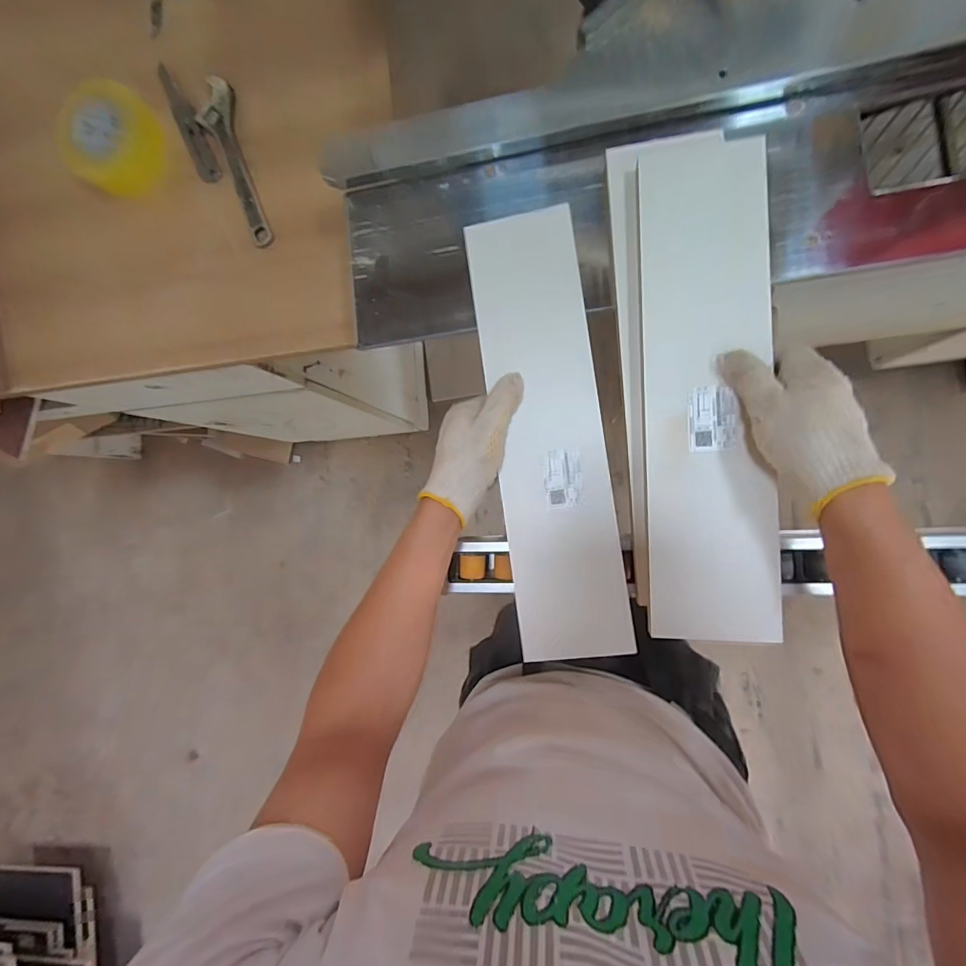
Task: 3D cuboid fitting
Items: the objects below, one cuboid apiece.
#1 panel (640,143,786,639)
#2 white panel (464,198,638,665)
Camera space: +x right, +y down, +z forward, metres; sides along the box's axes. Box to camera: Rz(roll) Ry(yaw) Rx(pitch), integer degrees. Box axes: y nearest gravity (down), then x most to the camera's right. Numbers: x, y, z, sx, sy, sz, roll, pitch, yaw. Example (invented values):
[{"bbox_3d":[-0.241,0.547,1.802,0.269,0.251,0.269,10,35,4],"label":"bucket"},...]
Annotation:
[{"bbox_3d":[0.204,-0.086,0.410,0.108,0.014,0.445,-1,88,9],"label":"panel"},{"bbox_3d":[0.067,-0.050,0.450,0.111,0.011,0.436,-8,87,9],"label":"white panel"}]

